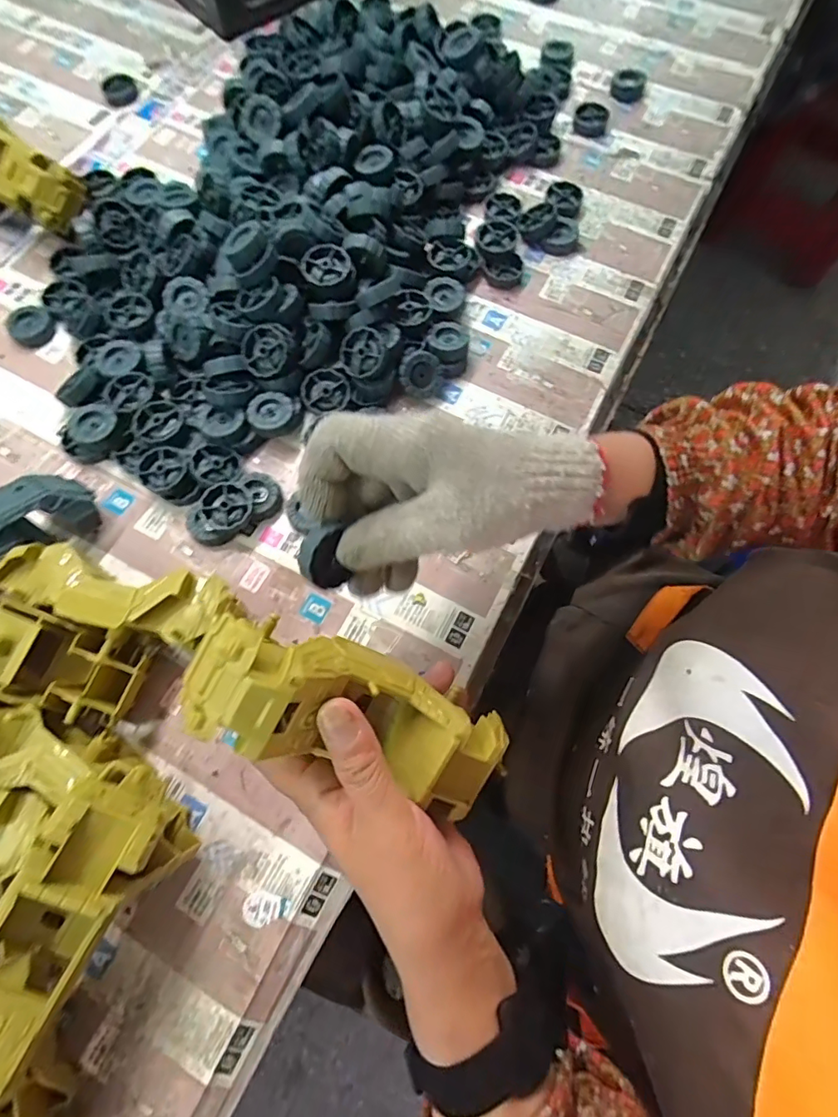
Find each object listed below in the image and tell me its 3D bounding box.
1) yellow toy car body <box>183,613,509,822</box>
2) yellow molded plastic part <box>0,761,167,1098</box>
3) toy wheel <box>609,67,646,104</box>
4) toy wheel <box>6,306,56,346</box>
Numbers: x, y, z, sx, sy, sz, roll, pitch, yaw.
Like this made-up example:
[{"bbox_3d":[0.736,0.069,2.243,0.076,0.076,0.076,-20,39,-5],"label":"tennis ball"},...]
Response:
[{"bbox_3d":[-0.024,0.080,0.251,0.169,0.040,0.060,27,73,-21],"label":"yellow toy car body"},{"bbox_3d":[-0.194,0.194,0.267,0.057,0.057,0.167,27,74,8],"label":"yellow molded plastic part"},{"bbox_3d":[0.218,-0.493,0.532,0.035,0.013,0.042,21,74,7],"label":"toy wheel"},{"bbox_3d":[-0.358,-0.214,0.469,0.042,0.013,0.036,24,74,8],"label":"toy wheel"}]

